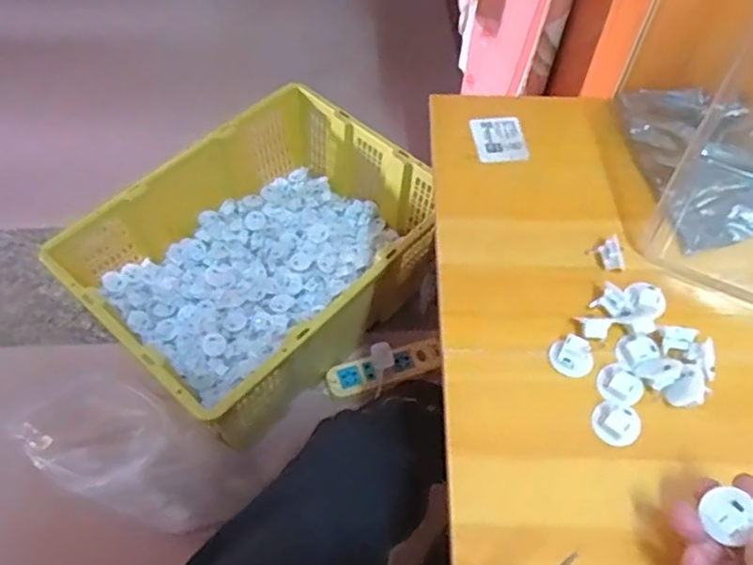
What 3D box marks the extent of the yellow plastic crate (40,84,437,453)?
[{"bbox_3d":[-0.164,-0.025,0.983,0.342,0.233,0.473,36,63,19],"label":"yellow plastic crate"}]

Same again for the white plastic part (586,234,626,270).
[{"bbox_3d":[0.197,-0.025,0.544,0.017,0.024,0.032,-29,63,-19],"label":"white plastic part"}]

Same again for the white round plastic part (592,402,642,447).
[{"bbox_3d":[0.174,0.101,0.468,0.033,0.015,0.030,1,58,-1],"label":"white round plastic part"}]

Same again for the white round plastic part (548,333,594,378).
[{"bbox_3d":[0.150,0.056,0.495,0.033,0.014,0.028,26,61,14],"label":"white round plastic part"}]

